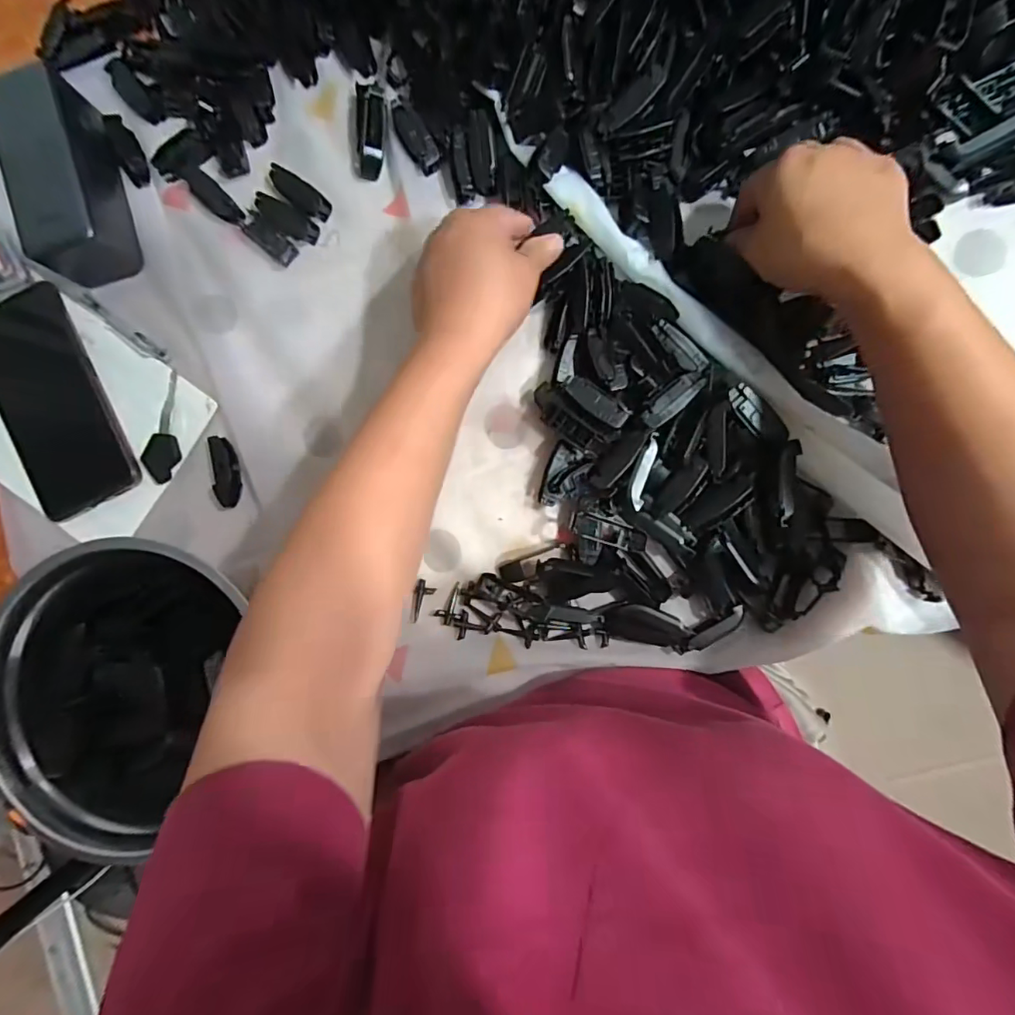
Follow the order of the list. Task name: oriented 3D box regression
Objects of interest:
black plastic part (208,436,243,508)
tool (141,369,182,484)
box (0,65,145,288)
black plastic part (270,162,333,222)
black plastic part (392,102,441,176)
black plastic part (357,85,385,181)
[{"bbox_3d":[-0.212,-0.027,0.382,0.016,0.011,0.052,-7,89,4],"label":"black plastic part"},{"bbox_3d":[-0.255,-0.060,0.384,0.024,0.006,0.081,17,91,4],"label":"tool"},{"bbox_3d":[-0.321,-0.238,0.373,0.059,0.045,0.129,-13,89,4],"label":"box"},{"bbox_3d":[-0.156,-0.235,0.383,0.050,0.011,0.019,36,92,3],"label":"black plastic part"},{"bbox_3d":[-0.066,-0.267,0.370,0.020,0.010,0.045,-31,103,5],"label":"black plastic part"},{"bbox_3d":[-0.100,-0.275,0.374,0.021,0.018,0.056,4,90,4],"label":"black plastic part"}]

